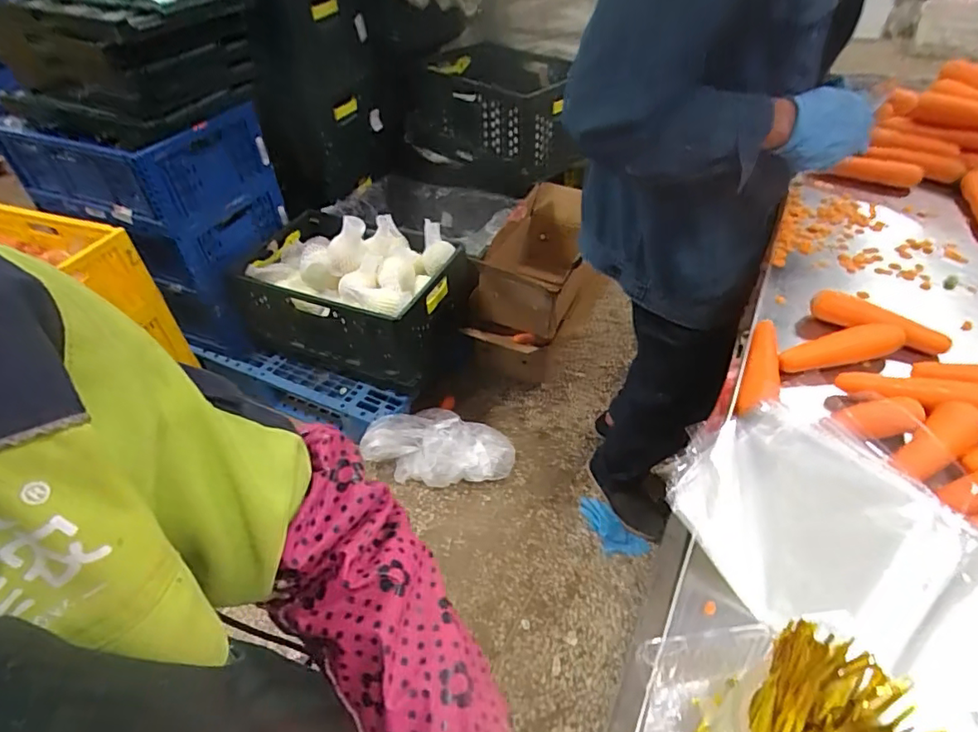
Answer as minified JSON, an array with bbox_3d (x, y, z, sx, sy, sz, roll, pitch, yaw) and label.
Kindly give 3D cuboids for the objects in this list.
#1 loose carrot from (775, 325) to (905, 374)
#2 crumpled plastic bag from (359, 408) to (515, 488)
[{"bbox_3d":[0.426,-0.023,0.668,0.142,0.033,0.027,-9,45,-5],"label":"loose carrot"},{"bbox_3d":[-0.122,0.237,1.593,0.383,0.115,0.210,1,45,5],"label":"crumpled plastic bag"}]

